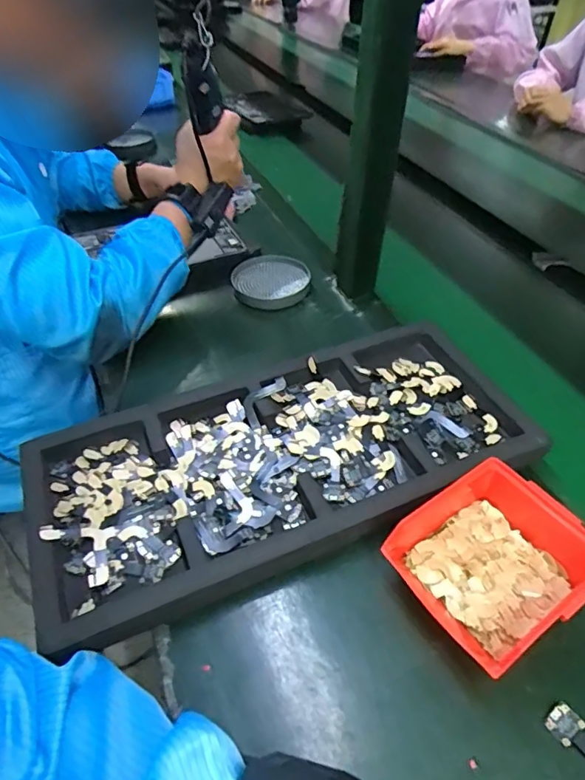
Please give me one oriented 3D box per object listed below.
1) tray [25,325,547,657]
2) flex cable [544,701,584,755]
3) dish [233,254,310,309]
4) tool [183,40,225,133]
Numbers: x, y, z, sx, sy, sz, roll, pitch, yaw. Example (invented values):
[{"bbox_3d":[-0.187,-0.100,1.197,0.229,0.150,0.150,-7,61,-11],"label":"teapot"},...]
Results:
[{"bbox_3d":[-0.005,0.063,0.519,0.497,0.043,0.234,-16,47,-18],"label":"tray"},{"bbox_3d":[0.213,0.243,0.352,0.067,0.006,0.034,13,45,11],"label":"flex cable"},{"bbox_3d":[-0.032,-0.164,0.769,0.111,0.023,0.116,1,44,-1],"label":"dish"},{"bbox_3d":[-0.115,-0.387,0.648,0.036,0.115,0.030,5,75,3],"label":"tool"}]

